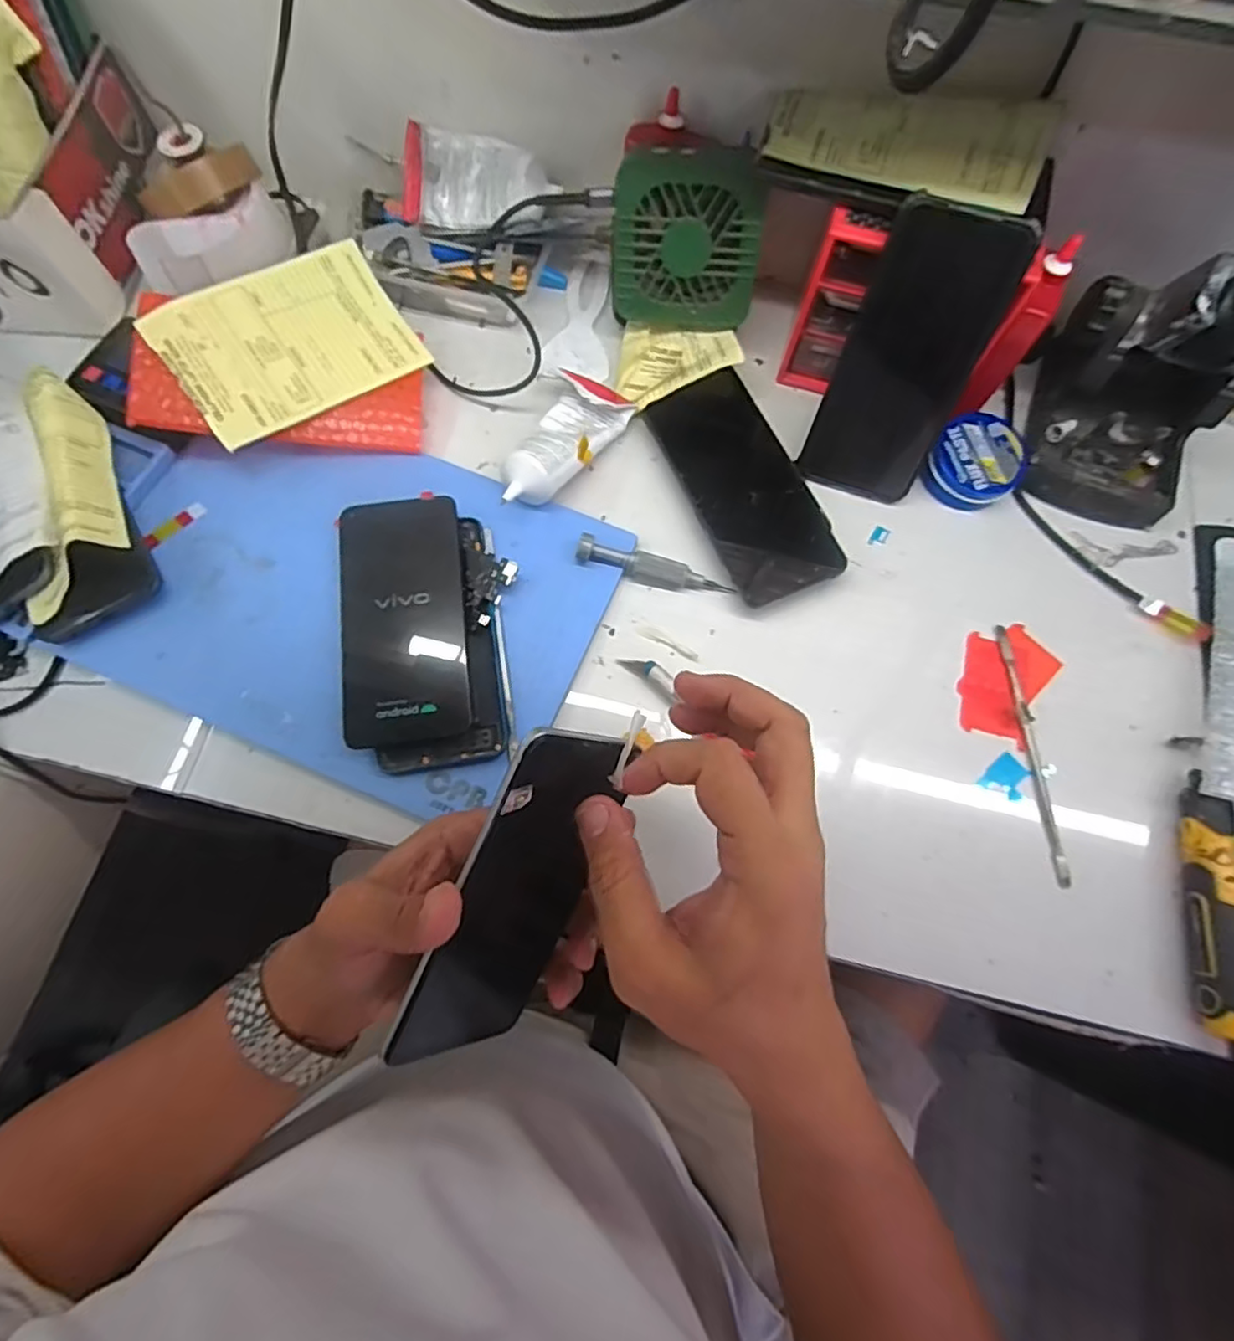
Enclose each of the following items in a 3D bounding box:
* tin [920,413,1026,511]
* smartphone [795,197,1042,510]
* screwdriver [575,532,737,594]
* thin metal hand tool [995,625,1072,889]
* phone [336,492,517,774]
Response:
[{"bbox_3d":[0.249,-0.145,0.447,0.059,0.020,0.063,0,72,-1],"label":"tin"},{"bbox_3d":[0.180,-0.188,0.402,0.078,0.164,0.011,18,40,4],"label":"smartphone"},{"bbox_3d":[0.024,-0.067,0.422,0.101,0.021,0.014,14,73,3],"label":"screwdriver"},{"bbox_3d":[0.257,0.048,0.397,0.010,0.006,0.161,-2,72,-2],"label":"thin metal hand tool"},{"bbox_3d":[-0.118,-0.028,0.396,0.097,0.022,0.172,-9,73,-4],"label":"phone"}]

